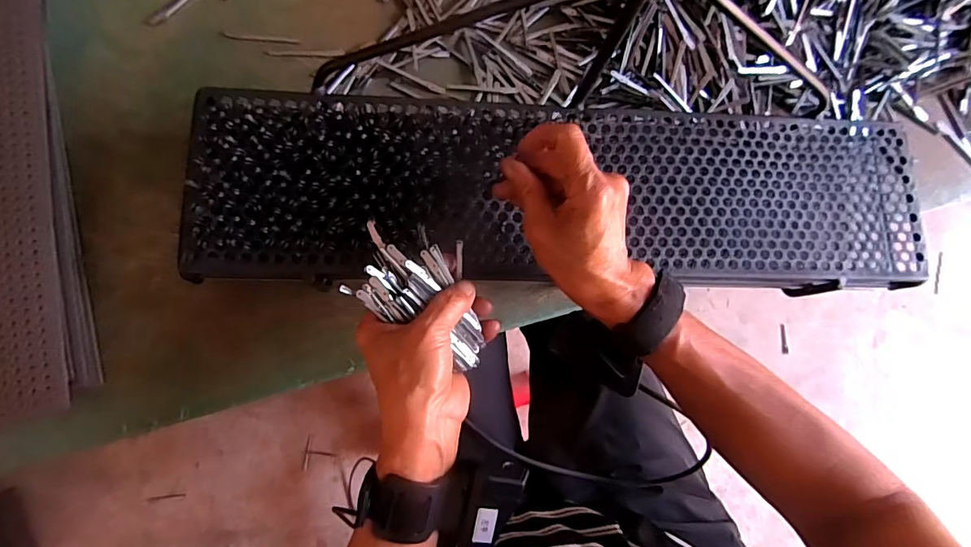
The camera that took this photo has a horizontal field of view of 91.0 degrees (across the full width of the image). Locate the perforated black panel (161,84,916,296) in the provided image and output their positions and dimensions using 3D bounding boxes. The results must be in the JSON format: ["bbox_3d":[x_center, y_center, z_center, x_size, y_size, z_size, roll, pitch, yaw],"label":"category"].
[{"bbox_3d":[0.062,-0.062,0.381,0.563,0.025,0.143,2,82,-6],"label":"perforated black panel"}]

